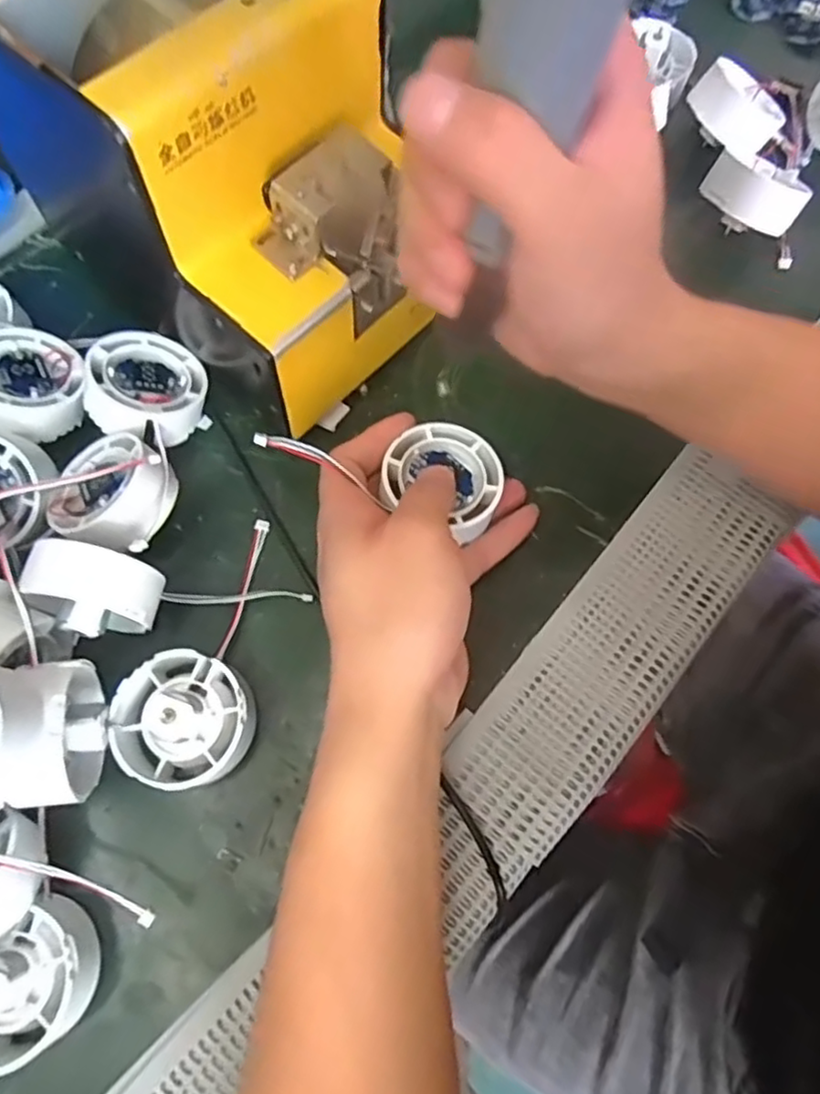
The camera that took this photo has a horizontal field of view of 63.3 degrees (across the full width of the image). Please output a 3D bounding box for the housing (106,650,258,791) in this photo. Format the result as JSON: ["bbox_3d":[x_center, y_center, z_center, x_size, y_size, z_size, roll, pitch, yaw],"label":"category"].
[{"bbox_3d":[-0.094,0.072,0.278,0.053,0.030,0.053,1,70,-2],"label":"housing"}]

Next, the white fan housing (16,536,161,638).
[{"bbox_3d":[-0.131,0.021,0.282,0.047,0.049,0.031,8,70,1],"label":"white fan housing"}]

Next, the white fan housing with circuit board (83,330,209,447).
[{"bbox_3d":[-0.128,-0.077,0.322,0.056,0.018,0.052,14,56,-21],"label":"white fan housing with circuit board"}]

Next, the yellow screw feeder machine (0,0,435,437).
[{"bbox_3d":[-0.077,-0.163,0.299,0.141,0.154,0.180,-38,76,-14],"label":"yellow screw feeder machine"}]

